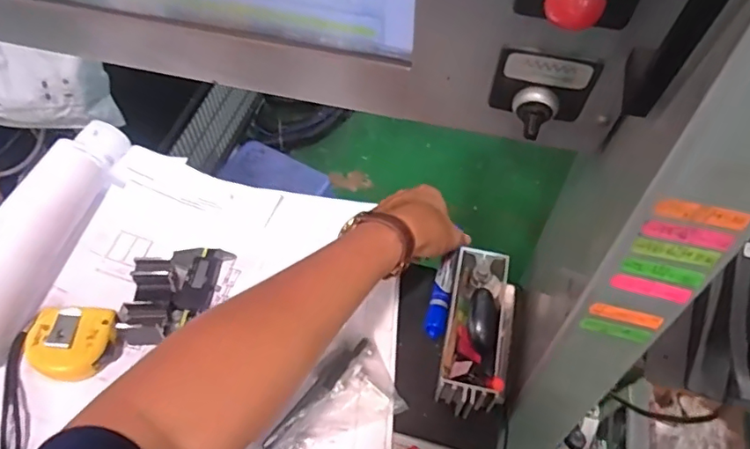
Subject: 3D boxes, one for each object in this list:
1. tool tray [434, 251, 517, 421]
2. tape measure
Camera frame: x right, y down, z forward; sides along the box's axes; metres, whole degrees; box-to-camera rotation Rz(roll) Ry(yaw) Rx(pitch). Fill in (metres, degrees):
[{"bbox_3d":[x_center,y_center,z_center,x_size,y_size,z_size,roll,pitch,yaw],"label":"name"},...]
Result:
[{"bbox_3d":[0.103,0.098,0.533,0.064,0.042,0.160,12,56,6],"label":"tool tray"},{"bbox_3d":[-0.268,0.106,0.493,0.075,0.030,0.056,1,56,-1],"label":"tape measure"}]

